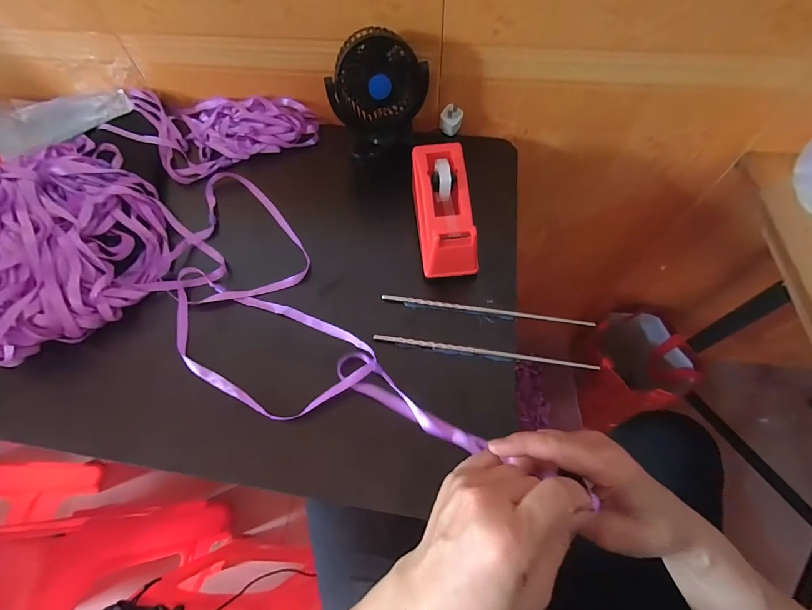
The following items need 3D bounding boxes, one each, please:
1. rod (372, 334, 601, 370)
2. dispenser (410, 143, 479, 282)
[{"bbox_3d":[0.078,0.047,0.360,0.222,0.006,0.008,7,61,6],"label":"rod"},{"bbox_3d":[0.042,-0.116,0.400,0.060,0.054,0.159,-5,73,-1],"label":"dispenser"}]

